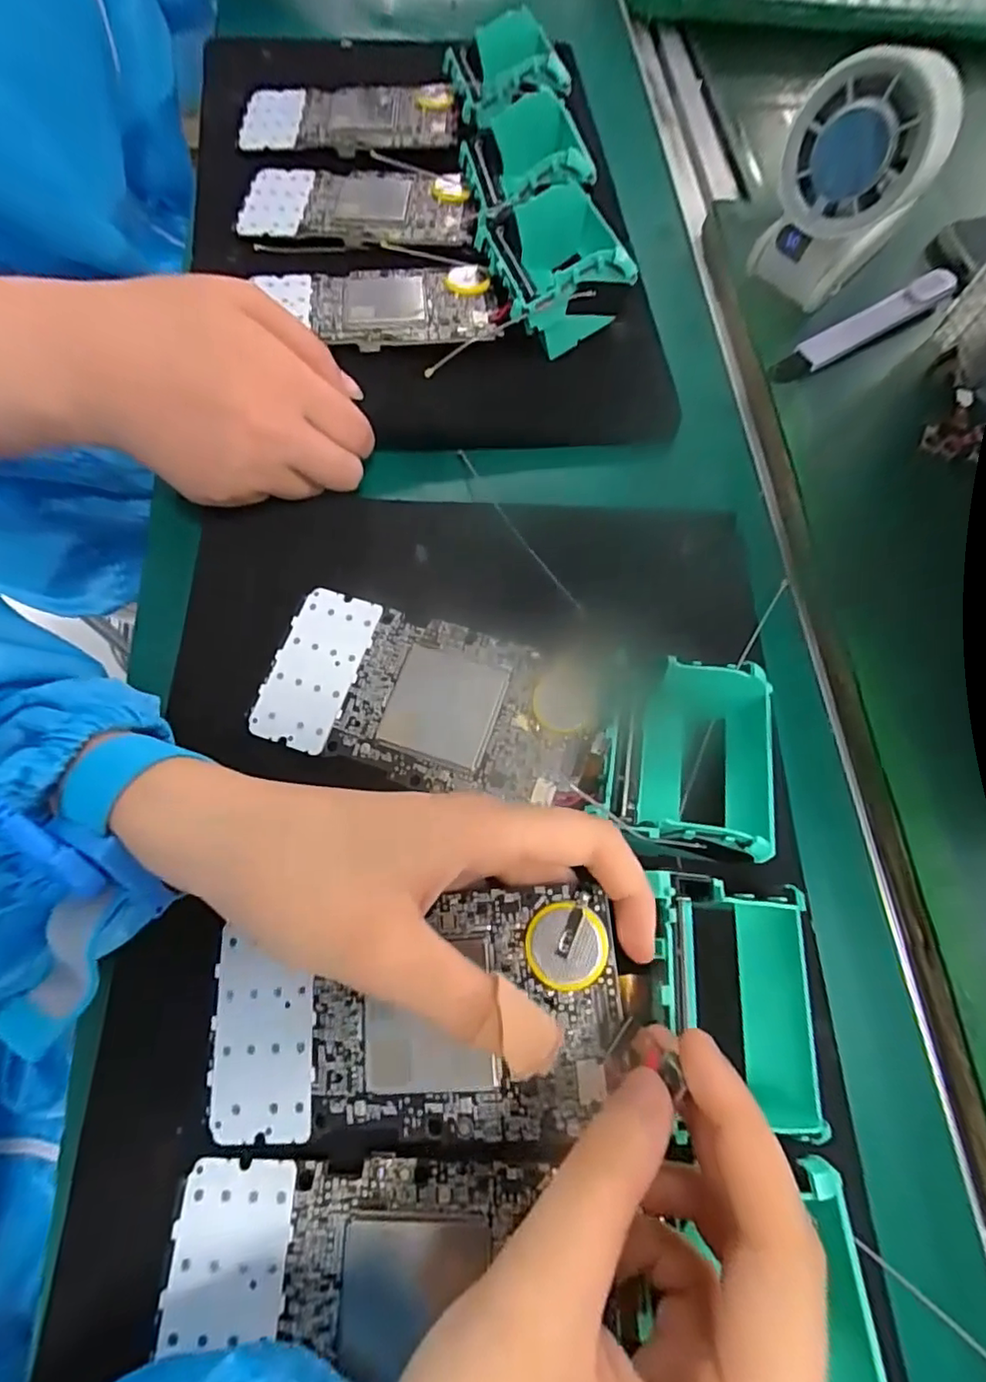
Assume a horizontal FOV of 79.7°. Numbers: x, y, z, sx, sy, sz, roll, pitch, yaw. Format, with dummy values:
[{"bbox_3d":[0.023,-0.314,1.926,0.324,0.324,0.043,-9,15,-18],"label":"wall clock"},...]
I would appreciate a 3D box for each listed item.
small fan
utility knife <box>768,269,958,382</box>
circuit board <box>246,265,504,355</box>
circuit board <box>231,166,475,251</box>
[{"bbox_3d":[0.170,-0.243,0.286,0.065,0.098,0.054,32,70,4],"label":"small fan"},{"bbox_3d":[0.199,-0.195,0.315,0.128,0.010,0.017,-29,77,-16],"label":"utility knife"},{"bbox_3d":[-0.058,-0.200,0.303,0.116,0.005,0.062,0,71,-8],"label":"circuit board"},{"bbox_3d":[-0.076,-0.280,0.338,0.130,0.009,0.071,8,70,-5],"label":"circuit board"}]

